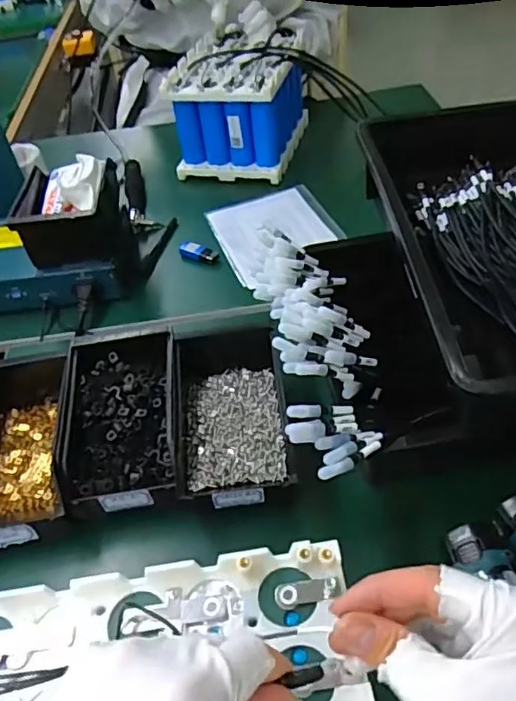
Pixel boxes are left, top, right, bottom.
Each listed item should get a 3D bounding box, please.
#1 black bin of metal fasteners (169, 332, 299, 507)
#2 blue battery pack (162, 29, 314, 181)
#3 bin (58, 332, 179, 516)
[{"bbox_3d":[-0.025,0.049,0.555,0.104,0.058,0.212,-7,45,1],"label":"black bin of metal fasteners"},{"bbox_3d":[-0.028,-0.406,0.949,0.175,0.157,0.213,7,47,14],"label":"blue battery pack"},{"bbox_3d":[-0.126,0.064,0.548,0.103,0.060,0.173,-9,45,-2],"label":"bin"}]

